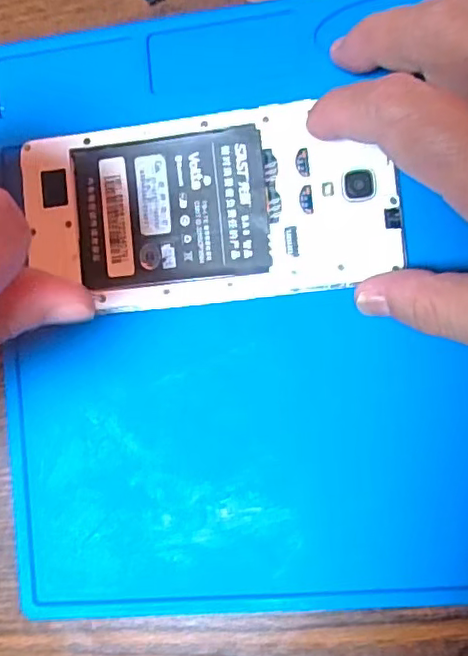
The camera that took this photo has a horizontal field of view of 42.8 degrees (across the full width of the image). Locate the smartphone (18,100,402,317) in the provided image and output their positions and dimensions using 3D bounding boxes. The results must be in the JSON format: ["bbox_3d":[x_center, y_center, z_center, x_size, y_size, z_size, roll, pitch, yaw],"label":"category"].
[{"bbox_3d":[-0.010,-0.044,0.224,0.136,0.007,0.068,-7,88,8],"label":"smartphone"}]

